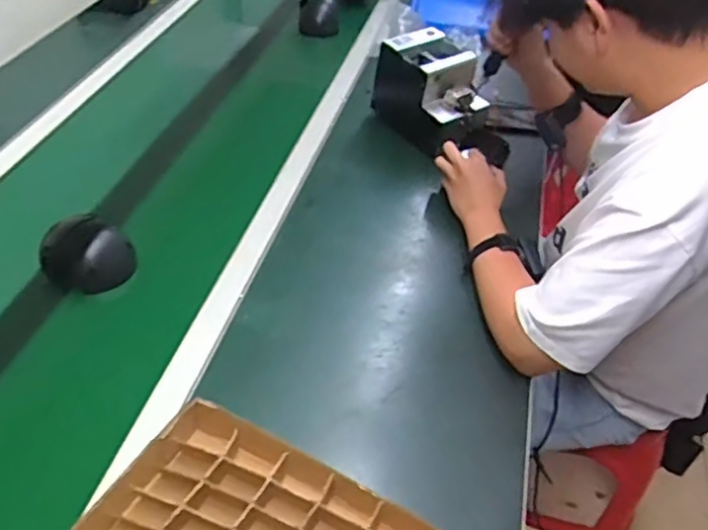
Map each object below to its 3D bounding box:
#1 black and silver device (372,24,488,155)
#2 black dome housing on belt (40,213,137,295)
[{"bbox_3d":[0.146,-0.314,1.160,0.199,0.141,0.148,36,51,26],"label":"black and silver device"},{"bbox_3d":[-0.360,-0.018,0.864,0.117,0.074,0.092,-14,48,-21],"label":"black dome housing on belt"}]

